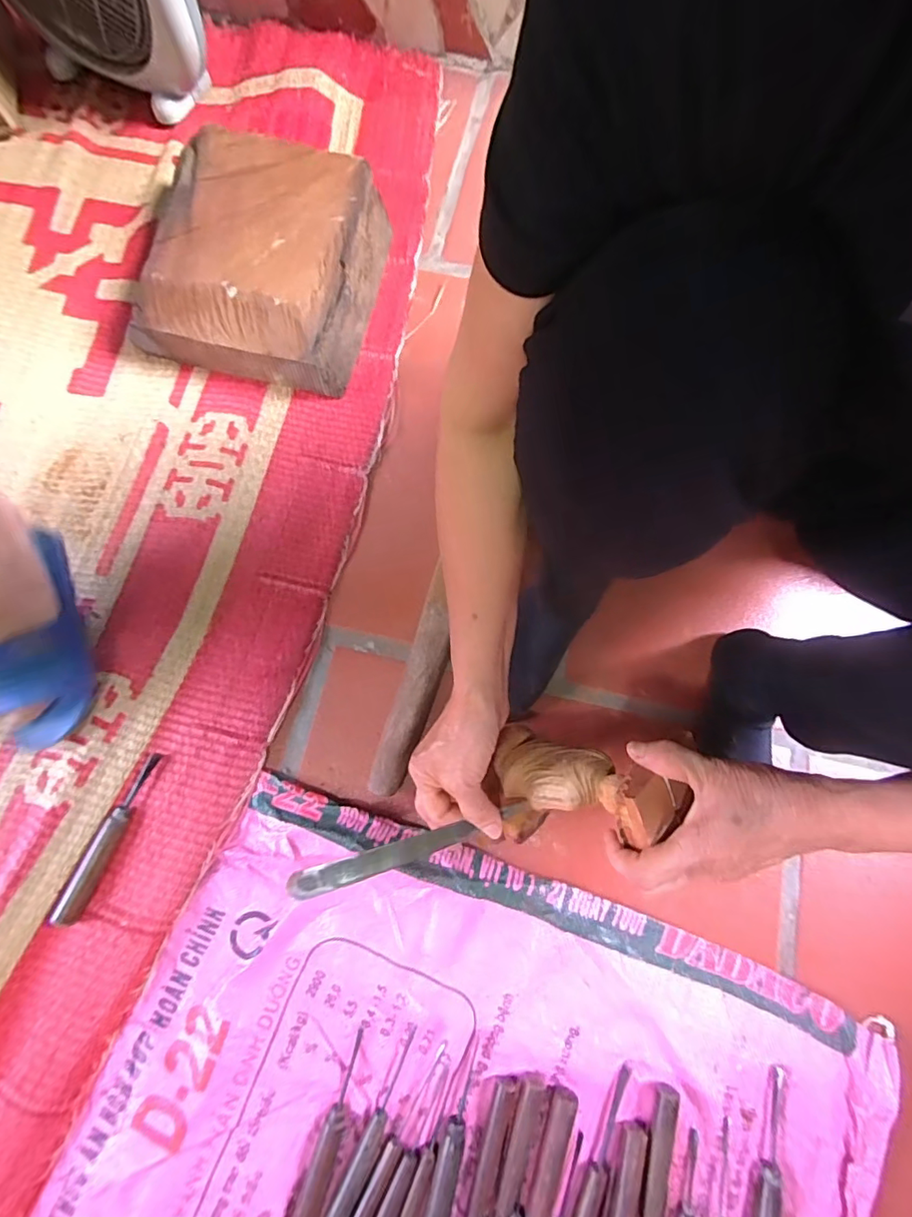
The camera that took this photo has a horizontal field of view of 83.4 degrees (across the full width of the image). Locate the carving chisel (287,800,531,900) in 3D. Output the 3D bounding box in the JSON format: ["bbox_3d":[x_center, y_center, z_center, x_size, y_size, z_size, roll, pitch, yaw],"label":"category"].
[{"bbox_3d":[-0.036,0.190,0.408,0.198,0.015,0.020,-16,76,-6],"label":"carving chisel"}]

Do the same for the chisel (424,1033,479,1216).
[{"bbox_3d":[-0.007,0.475,0.442,0.021,0.014,0.173,14,76,3],"label":"chisel"}]

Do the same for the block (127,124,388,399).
[{"bbox_3d":[-0.235,-0.430,0.639,0.260,0.091,0.282,12,76,2],"label":"block"}]

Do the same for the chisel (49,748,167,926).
[{"bbox_3d":[-0.341,0.221,0.501,0.026,0.020,0.161,21,76,4],"label":"chisel"}]

